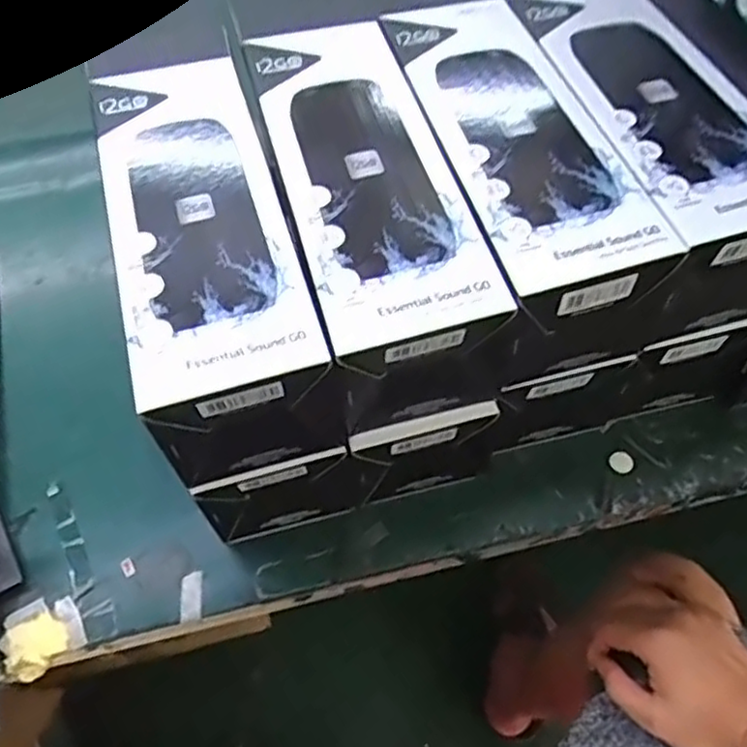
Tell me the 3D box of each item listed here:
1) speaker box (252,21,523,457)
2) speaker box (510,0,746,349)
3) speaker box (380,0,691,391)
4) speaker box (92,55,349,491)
[{"bbox_3d":[-0.003,-0.082,0.347,0.075,0.072,0.206,-13,60,-7],"label":"speaker box"},{"bbox_3d":[0.136,-0.126,0.366,0.077,0.069,0.216,-15,60,-8],"label":"speaker box"},{"bbox_3d":[0.068,-0.104,0.356,0.075,0.070,0.201,-15,60,-8],"label":"speaker box"},{"bbox_3d":[-0.078,-0.057,0.334,0.074,0.071,0.209,-16,60,-8],"label":"speaker box"}]

